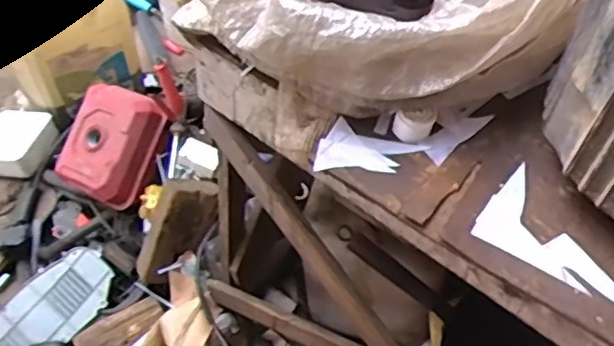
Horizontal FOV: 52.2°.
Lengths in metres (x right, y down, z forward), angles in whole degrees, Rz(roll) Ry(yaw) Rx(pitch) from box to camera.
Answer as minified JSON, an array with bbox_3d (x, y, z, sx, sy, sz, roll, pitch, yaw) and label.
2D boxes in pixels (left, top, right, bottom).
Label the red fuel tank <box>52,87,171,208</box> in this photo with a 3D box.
[{"bbox_3d":[-0.401,-0.056,1.307,0.183,0.100,0.232,20,79,10],"label":"red fuel tank"}]

